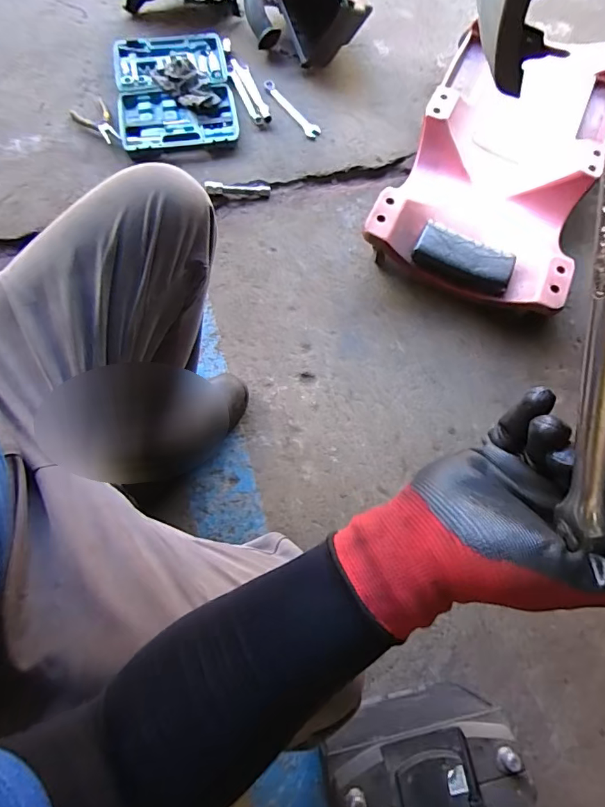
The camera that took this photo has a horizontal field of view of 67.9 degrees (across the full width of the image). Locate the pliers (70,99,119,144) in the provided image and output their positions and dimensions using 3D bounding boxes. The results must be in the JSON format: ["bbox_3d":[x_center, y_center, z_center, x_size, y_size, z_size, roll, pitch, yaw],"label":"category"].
[{"bbox_3d":[-0.500,-0.680,1.085,0.082,0.019,0.153,-30,73,-12],"label":"pliers"}]

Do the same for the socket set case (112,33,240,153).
[{"bbox_3d":[-0.323,-0.787,1.135,0.282,0.036,0.388,-10,71,-7],"label":"socket set case"}]

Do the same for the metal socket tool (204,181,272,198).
[{"bbox_3d":[-0.151,-0.503,1.055,0.150,0.015,0.032,0,70,-4],"label":"metal socket tool"}]

